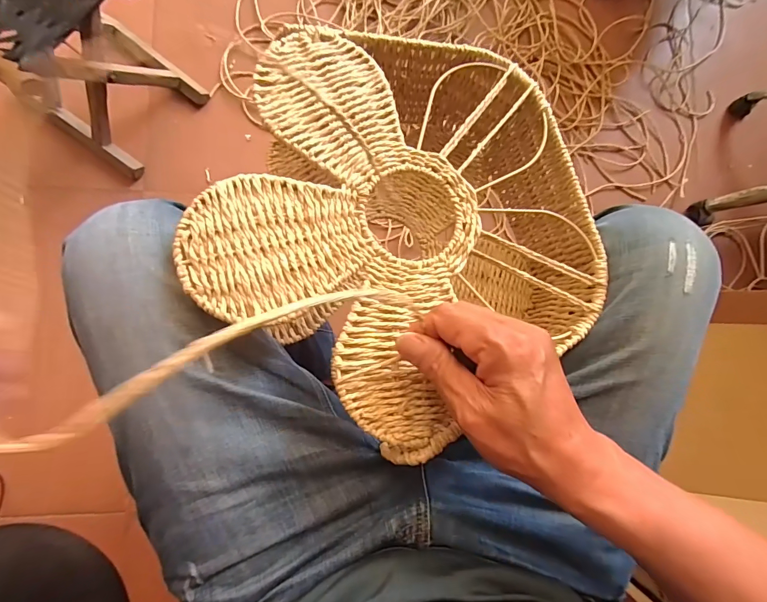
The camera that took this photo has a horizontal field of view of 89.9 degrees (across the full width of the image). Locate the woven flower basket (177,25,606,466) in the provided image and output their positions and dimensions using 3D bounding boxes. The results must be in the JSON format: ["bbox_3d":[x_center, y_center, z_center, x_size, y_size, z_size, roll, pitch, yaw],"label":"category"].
[{"bbox_3d":[0.023,-0.073,0.364,0.326,0.140,0.328,0,86,-7],"label":"woven flower basket"}]

